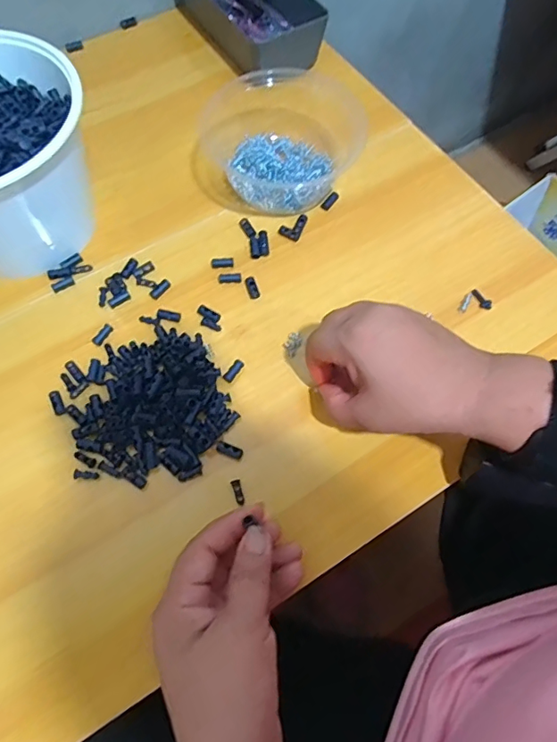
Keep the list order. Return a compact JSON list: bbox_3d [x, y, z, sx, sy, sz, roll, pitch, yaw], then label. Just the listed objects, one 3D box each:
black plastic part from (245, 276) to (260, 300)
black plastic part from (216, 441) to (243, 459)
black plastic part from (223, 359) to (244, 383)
[{"bbox_3d":[-0.022,-0.069,0.413,0.008,0.004,0.019,-17,67,-9],"label":"black plastic part"},{"bbox_3d":[-0.035,0.056,0.353,0.019,0.006,0.008,22,66,8],"label":"black plastic part"},{"bbox_3d":[-0.034,0.000,0.379,0.007,0.004,0.019,32,68,12],"label":"black plastic part"}]

